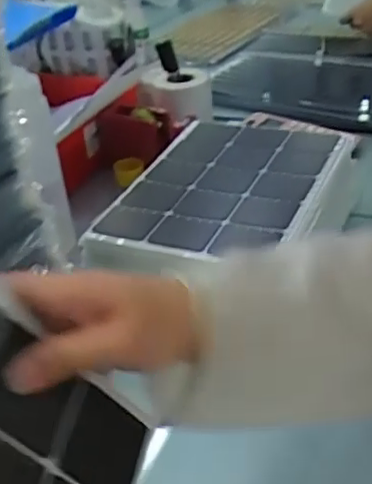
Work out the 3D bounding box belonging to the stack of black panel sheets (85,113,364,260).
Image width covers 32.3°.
[{"bbox_3d":[0.049,-0.068,0.672,0.201,0.034,0.293,10,34,23],"label":"stack of black panel sheets"}]

